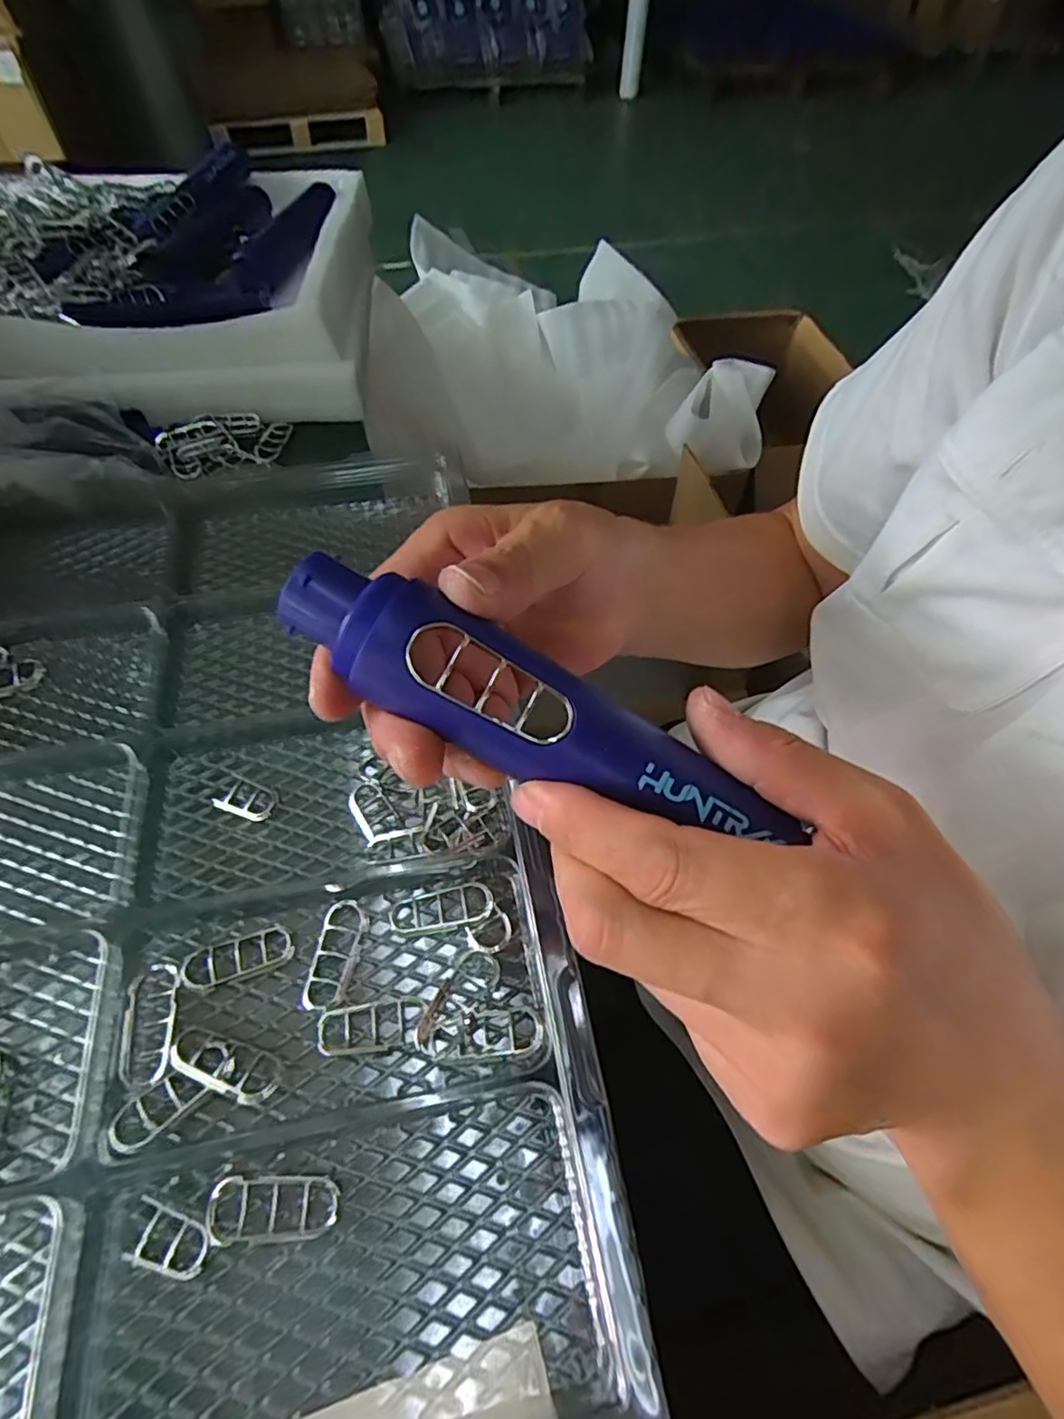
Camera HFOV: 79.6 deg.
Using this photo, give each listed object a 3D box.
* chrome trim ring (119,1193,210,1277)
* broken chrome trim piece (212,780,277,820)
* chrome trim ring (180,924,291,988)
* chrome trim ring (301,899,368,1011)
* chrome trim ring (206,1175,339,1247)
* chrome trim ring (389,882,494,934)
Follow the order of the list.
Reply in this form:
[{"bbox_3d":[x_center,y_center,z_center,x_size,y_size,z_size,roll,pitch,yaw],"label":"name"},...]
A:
[{"bbox_3d":[-0.147,0.215,0.258,0.035,0.009,0.021,15,57,8],"label":"chrome trim ring"},{"bbox_3d":[-0.164,0.052,0.367,0.033,0.005,0.020,17,58,9],"label":"broken chrome trim piece"},{"bbox_3d":[-0.147,0.123,0.318,0.051,0.007,0.022,-16,58,-12],"label":"chrome trim ring"},{"bbox_3d":[-0.098,0.123,0.320,0.021,0.008,0.051,9,57,4],"label":"chrome trim ring"},{"bbox_3d":[-0.107,0.205,0.264,0.051,0.010,0.022,-3,57,-3],"label":"chrome trim ring"},{"bbox_3d":[-0.047,0.104,0.334,0.054,0.006,0.021,-11,58,-9],"label":"chrome trim ring"}]

